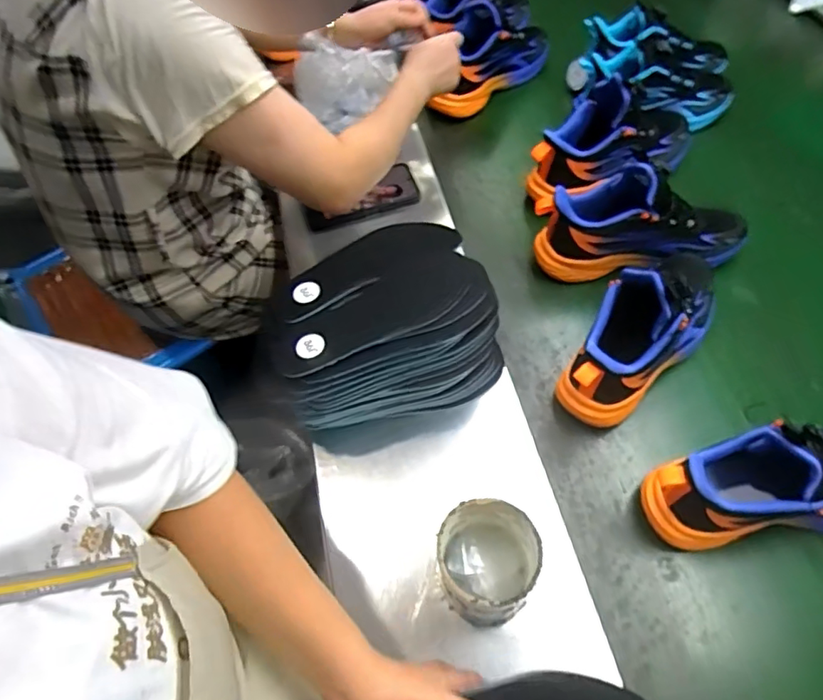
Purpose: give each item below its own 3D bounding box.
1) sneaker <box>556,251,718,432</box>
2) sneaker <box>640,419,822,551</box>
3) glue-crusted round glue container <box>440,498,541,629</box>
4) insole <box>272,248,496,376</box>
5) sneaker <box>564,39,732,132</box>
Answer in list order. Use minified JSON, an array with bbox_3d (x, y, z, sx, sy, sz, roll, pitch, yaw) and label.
[{"bbox_3d":[0.263,-0.031,0.604,0.262,0.152,0.091,-38,62,-19],"label":"sneaker"},{"bbox_3d":[0.358,0.123,0.515,0.269,0.147,0.085,-9,57,-2],"label":"sneaker"},{"bbox_3d":[0.065,0.188,0.478,0.082,0.135,0.072,37,66,24],"label":"glue-crusted round glue container"},{"bbox_3d":[-0.030,-0.042,0.553,0.218,0.009,0.081,-21,57,-6],"label":"insole"},{"bbox_3d":[0.377,-0.416,0.847,0.242,0.105,0.106,10,58,10],"label":"sneaker"}]

